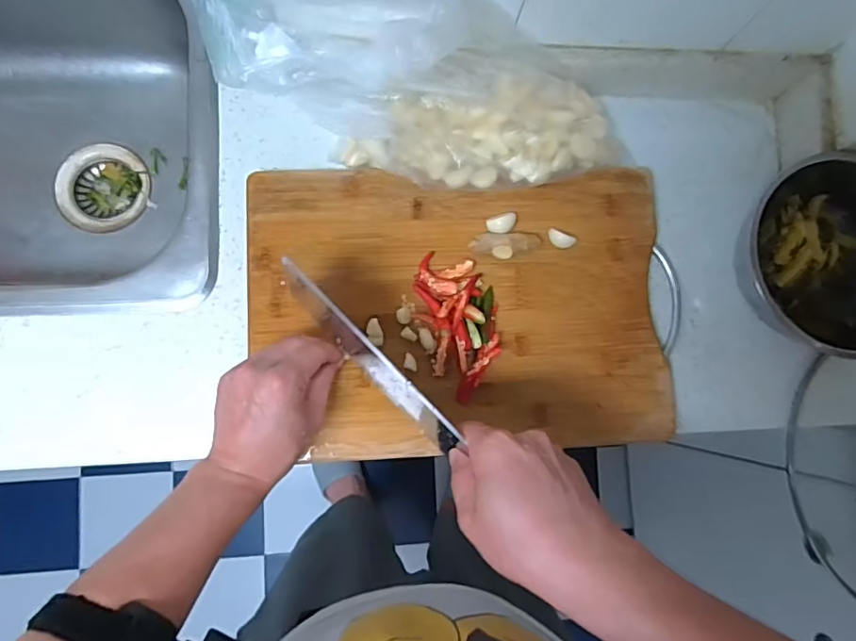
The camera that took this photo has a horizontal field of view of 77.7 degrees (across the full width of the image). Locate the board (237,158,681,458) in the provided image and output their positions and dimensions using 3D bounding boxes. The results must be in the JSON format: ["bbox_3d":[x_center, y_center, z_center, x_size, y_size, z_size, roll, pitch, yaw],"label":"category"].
[{"bbox_3d":[0.030,-0.012,0.476,0.366,0.031,0.249,-3,84,-4],"label":"board"}]

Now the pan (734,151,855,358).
[{"bbox_3d":[0.384,-0.064,0.500,0.156,0.066,0.178,-37,88,-8],"label":"pan"}]

